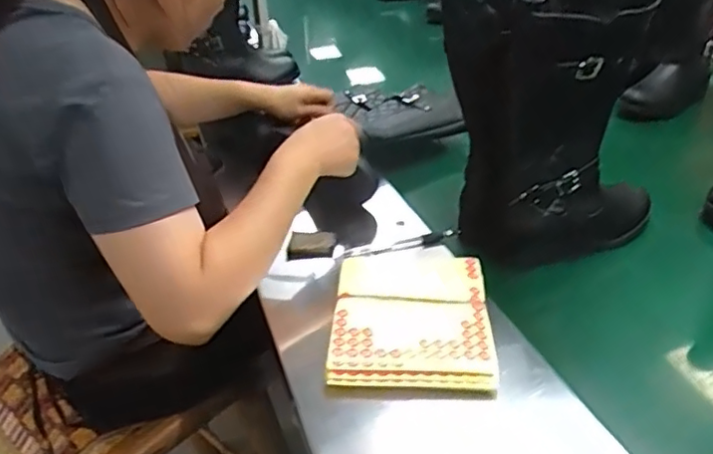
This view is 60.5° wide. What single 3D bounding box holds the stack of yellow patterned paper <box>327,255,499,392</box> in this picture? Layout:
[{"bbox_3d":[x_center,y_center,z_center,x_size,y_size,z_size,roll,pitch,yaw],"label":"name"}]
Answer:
[{"bbox_3d":[0.059,0.087,0.658,0.158,0.024,0.211,-2,33,5],"label":"stack of yellow patterned paper"}]

